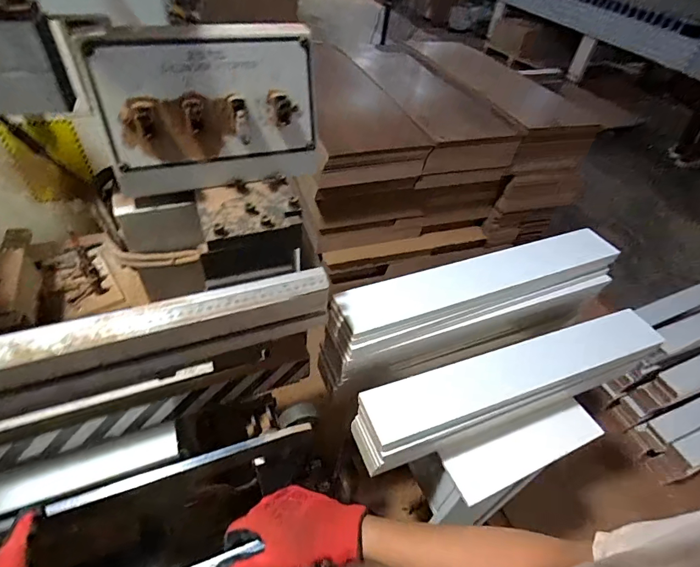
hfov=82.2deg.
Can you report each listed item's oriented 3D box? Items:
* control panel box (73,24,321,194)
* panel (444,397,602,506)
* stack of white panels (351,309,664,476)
[{"bbox_3d":[-0.143,-0.183,0.431,0.221,0.148,0.054,-11,48,-17],"label":"control panel box"},{"bbox_3d":[0.303,0.277,0.680,0.301,0.014,0.069,-14,49,-20],"label":"panel"},{"bbox_3d":[0.277,0.164,0.674,0.554,0.103,0.088,-13,48,-19],"label":"stack of white panels"}]

